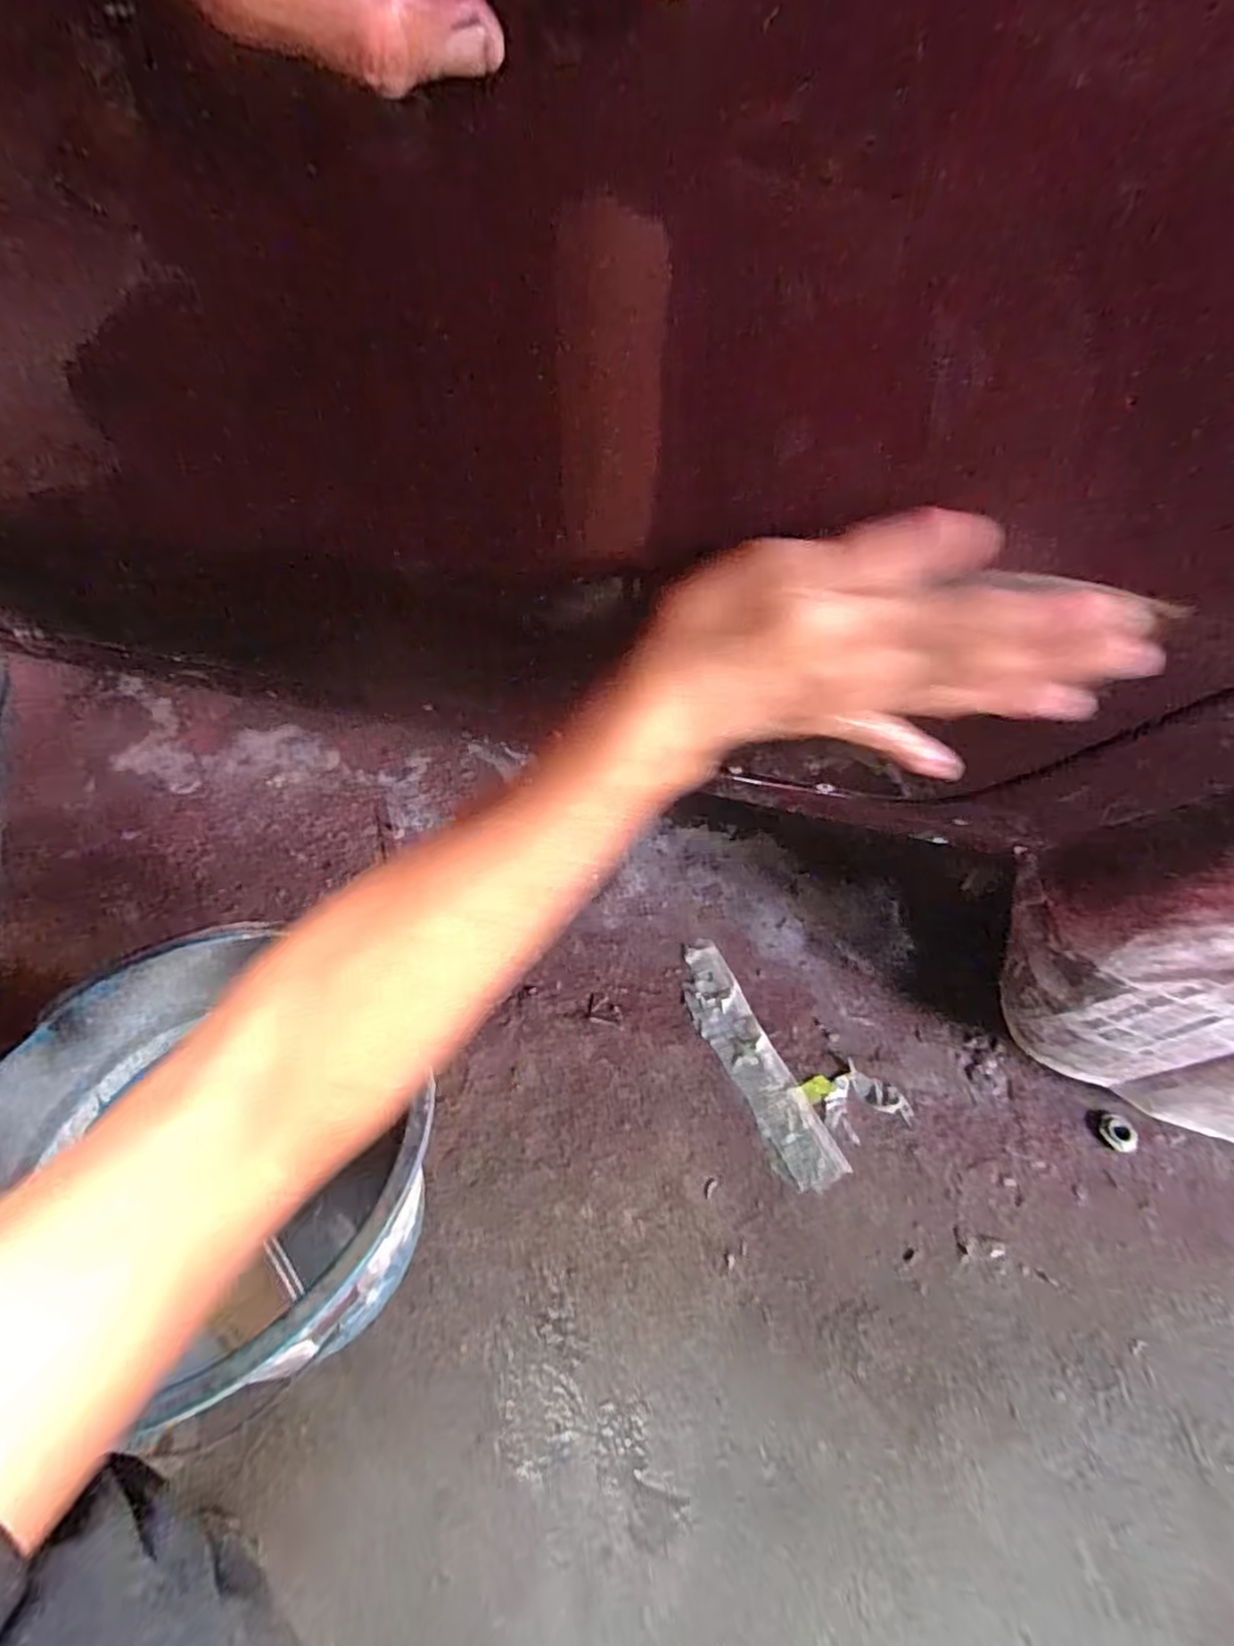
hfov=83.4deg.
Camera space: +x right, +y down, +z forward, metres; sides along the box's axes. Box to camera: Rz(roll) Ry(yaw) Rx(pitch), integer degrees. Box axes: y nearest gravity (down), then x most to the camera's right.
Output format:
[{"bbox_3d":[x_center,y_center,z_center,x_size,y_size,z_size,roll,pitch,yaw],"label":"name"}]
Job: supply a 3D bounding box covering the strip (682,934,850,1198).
[{"bbox_3d":[0.130,0.230,0.687,0.060,0.004,0.257,-18,52,-16],"label":"strip"}]

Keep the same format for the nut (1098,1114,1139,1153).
[{"bbox_3d":[0.467,0.288,0.643,0.031,0.007,0.033,1,56,-1],"label":"nut"}]

